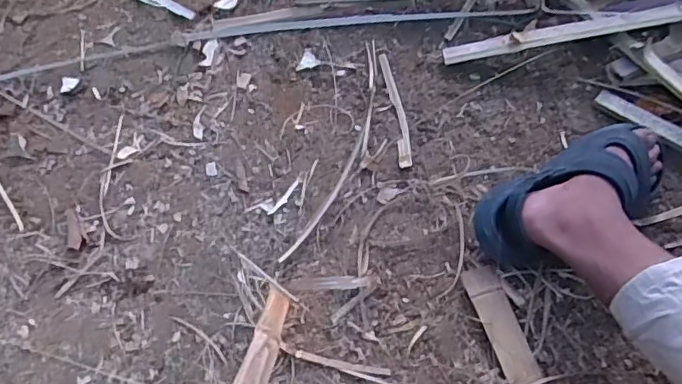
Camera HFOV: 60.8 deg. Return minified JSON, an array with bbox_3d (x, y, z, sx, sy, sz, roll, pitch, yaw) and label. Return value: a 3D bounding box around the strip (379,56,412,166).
[{"bbox_3d":[0.079,-0.120,0.826,0.020,0.012,0.199,-7,64,-1],"label":"strip"}]

